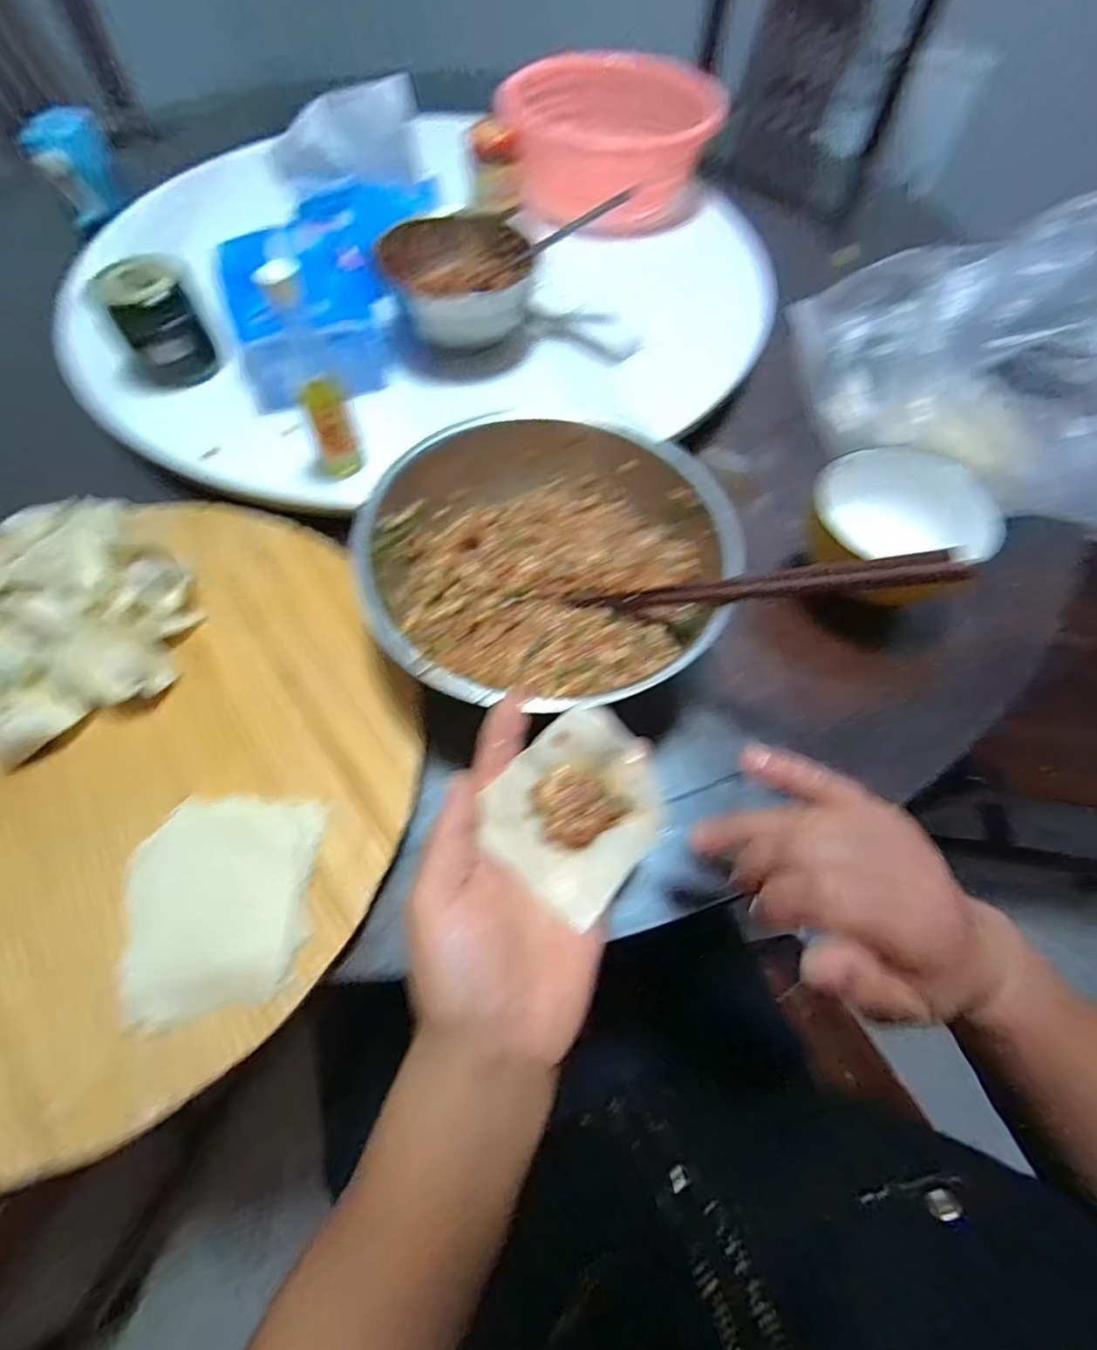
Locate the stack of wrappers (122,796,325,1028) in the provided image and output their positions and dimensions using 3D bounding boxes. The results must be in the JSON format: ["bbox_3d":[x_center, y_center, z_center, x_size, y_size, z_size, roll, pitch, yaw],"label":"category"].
[{"bbox_3d":[-0.171,0.119,0.301,0.087,0.017,0.105,-2,62,-3],"label":"stack of wrappers"}]

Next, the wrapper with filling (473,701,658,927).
[{"bbox_3d":[0.015,0.061,0.268,0.073,0.030,0.080,36,67,13],"label":"wrapper with filling"}]

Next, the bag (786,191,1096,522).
[{"bbox_3d":[0.365,-0.228,0.420,0.355,0.184,0.157,24,64,10],"label":"bag"}]

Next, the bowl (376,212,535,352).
[{"bbox_3d":[-0.081,-0.346,0.503,0.129,0.056,0.099,-19,64,-12],"label":"bowl"}]

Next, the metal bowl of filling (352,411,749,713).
[{"bbox_3d":[0.003,-0.077,0.375,0.216,0.075,0.209,1,62,-2],"label":"metal bowl of filling"}]

